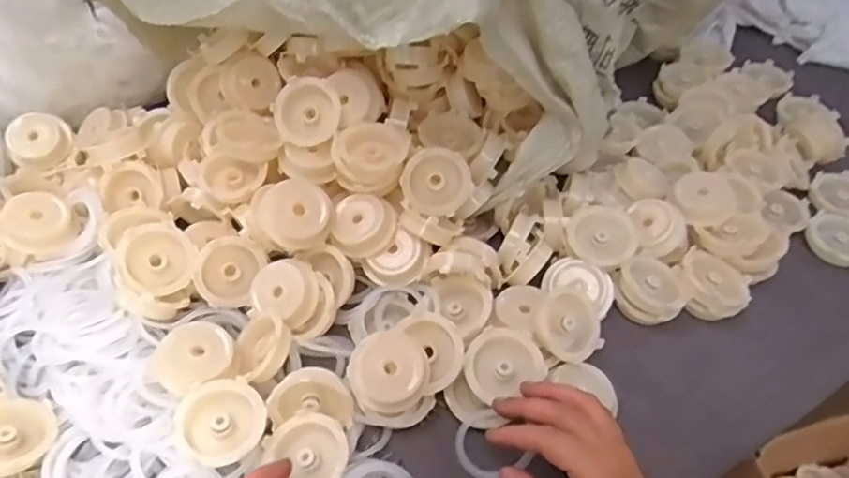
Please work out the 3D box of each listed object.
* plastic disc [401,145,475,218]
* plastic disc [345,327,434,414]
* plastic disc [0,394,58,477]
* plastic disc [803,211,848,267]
[{"bbox_3d":[0.010,-0.046,0.470,0.053,0.056,0.011,-12,25,2],"label":"plastic disc"},{"bbox_3d":[-0.025,0.089,0.400,0.053,0.013,0.053,-1,76,3],"label":"plastic disc"},{"bbox_3d":[-0.262,0.123,0.372,0.052,0.011,0.047,-10,69,-48],"label":"plastic disc"},{"bbox_3d":[0.367,0.000,0.524,0.055,0.013,0.055,1,50,-1],"label":"plastic disc"}]

